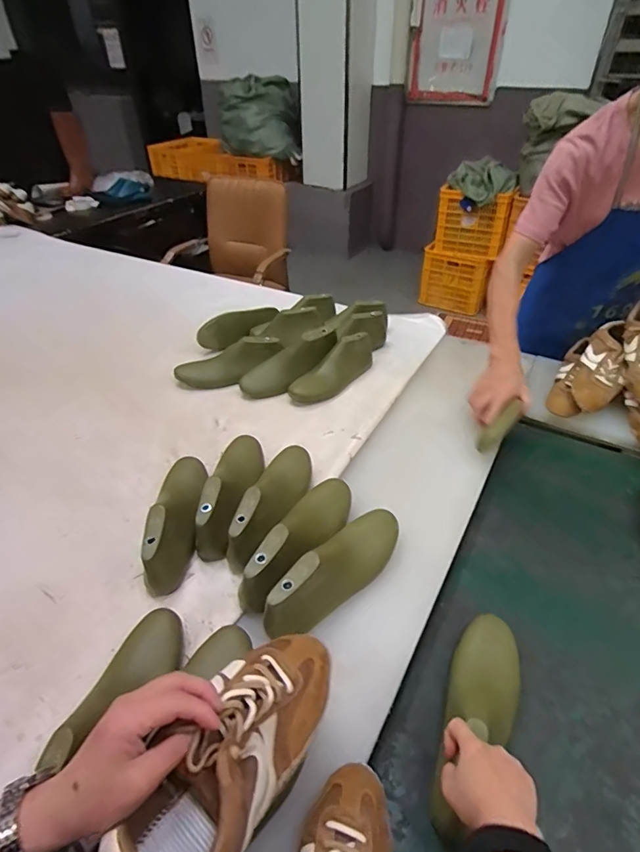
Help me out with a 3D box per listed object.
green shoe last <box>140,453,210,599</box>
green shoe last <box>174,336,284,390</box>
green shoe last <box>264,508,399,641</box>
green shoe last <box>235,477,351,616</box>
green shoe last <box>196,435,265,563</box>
[{"bbox_3d":[-0.235,0.136,0.766,0.078,0.094,0.267,-5,40,-4],"label":"green shoe last"},{"bbox_3d":[-0.215,-0.148,1.114,0.258,0.077,0.077,-23,42,-3],"label":"green shoe last"},{"bbox_3d":[0.031,0.201,0.670,0.077,0.086,0.271,25,46,28],"label":"green shoe last"},{"bbox_3d":[-0.022,0.164,0.714,0.074,0.089,0.269,17,43,21],"label":"green shoe last"},{"bbox_3d":[-0.150,0.096,0.797,0.082,0.082,0.258,0,40,3],"label":"green shoe last"}]

